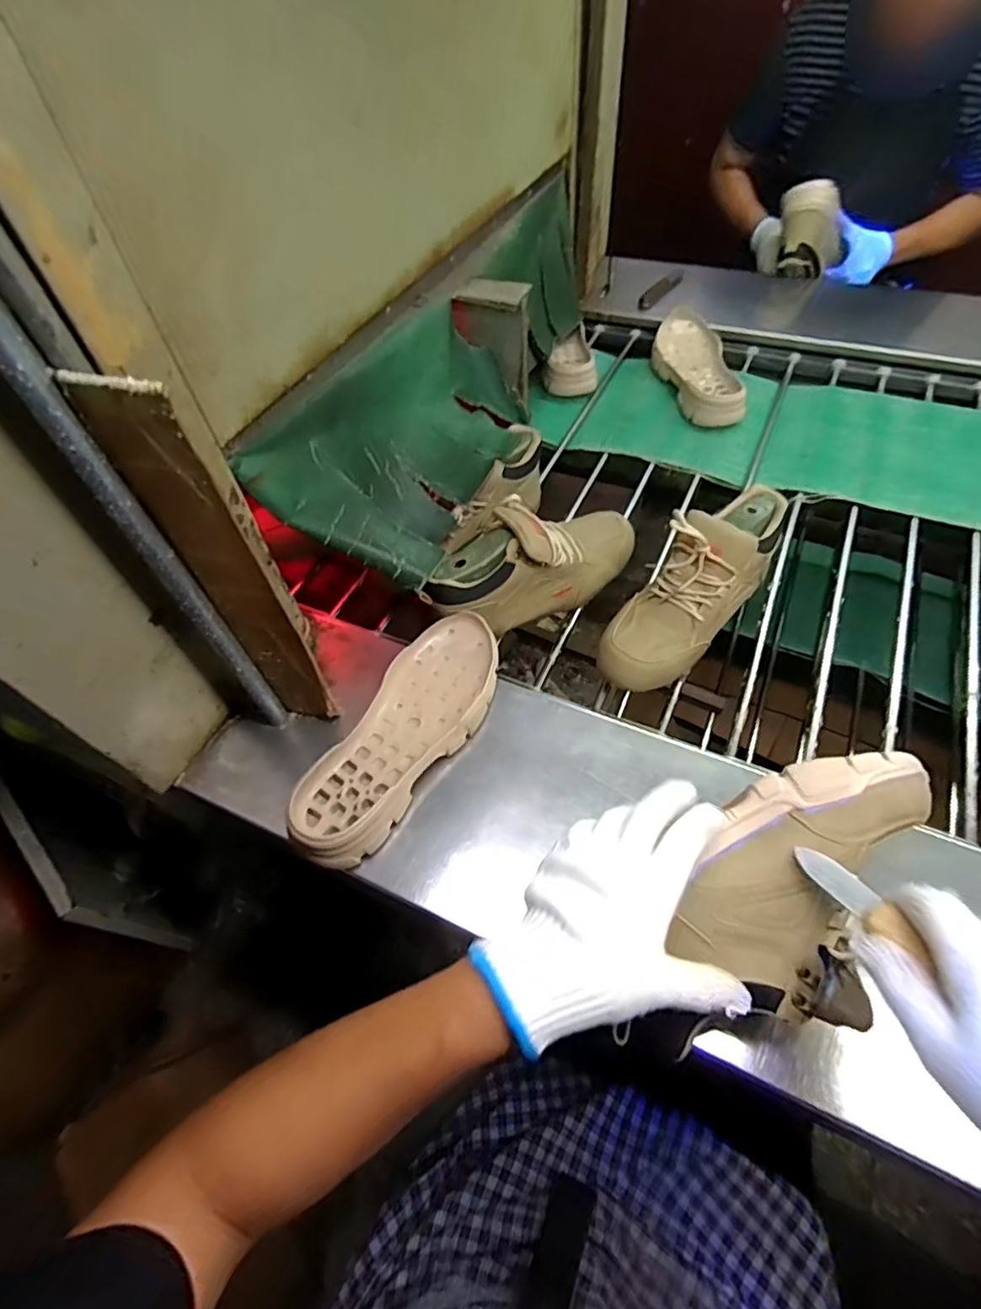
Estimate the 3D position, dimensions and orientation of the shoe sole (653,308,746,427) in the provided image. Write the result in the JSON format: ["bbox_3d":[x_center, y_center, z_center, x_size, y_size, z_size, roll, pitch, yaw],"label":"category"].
[{"bbox_3d":[0.332,-0.470,0.941,0.106,0.054,0.275,-7,53,1],"label":"shoe sole"}]

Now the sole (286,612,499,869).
[{"bbox_3d":[-0.080,0.073,0.554,0.102,0.040,0.271,23,58,21],"label":"sole"}]

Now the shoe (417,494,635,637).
[{"bbox_3d":[0.048,-0.105,0.654,0.256,0.114,0.079,-16,53,-24],"label":"shoe"}]

